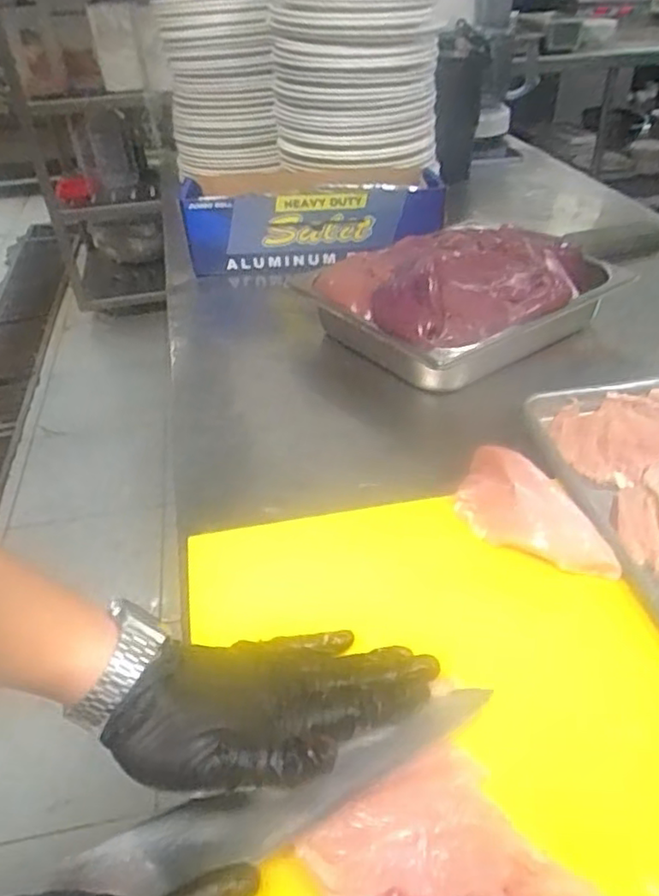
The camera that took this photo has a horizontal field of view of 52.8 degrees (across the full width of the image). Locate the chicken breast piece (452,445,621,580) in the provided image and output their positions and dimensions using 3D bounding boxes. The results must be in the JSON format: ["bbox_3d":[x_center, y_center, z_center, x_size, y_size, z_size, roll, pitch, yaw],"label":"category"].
[{"bbox_3d":[0.145,0.050,0.495,0.064,0.030,0.132,-22,41,-19],"label":"chicken breast piece"}]

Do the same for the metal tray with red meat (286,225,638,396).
[{"bbox_3d":[0.149,-0.181,0.761,0.320,0.094,0.239,-27,43,-27],"label":"metal tray with red meat"}]

